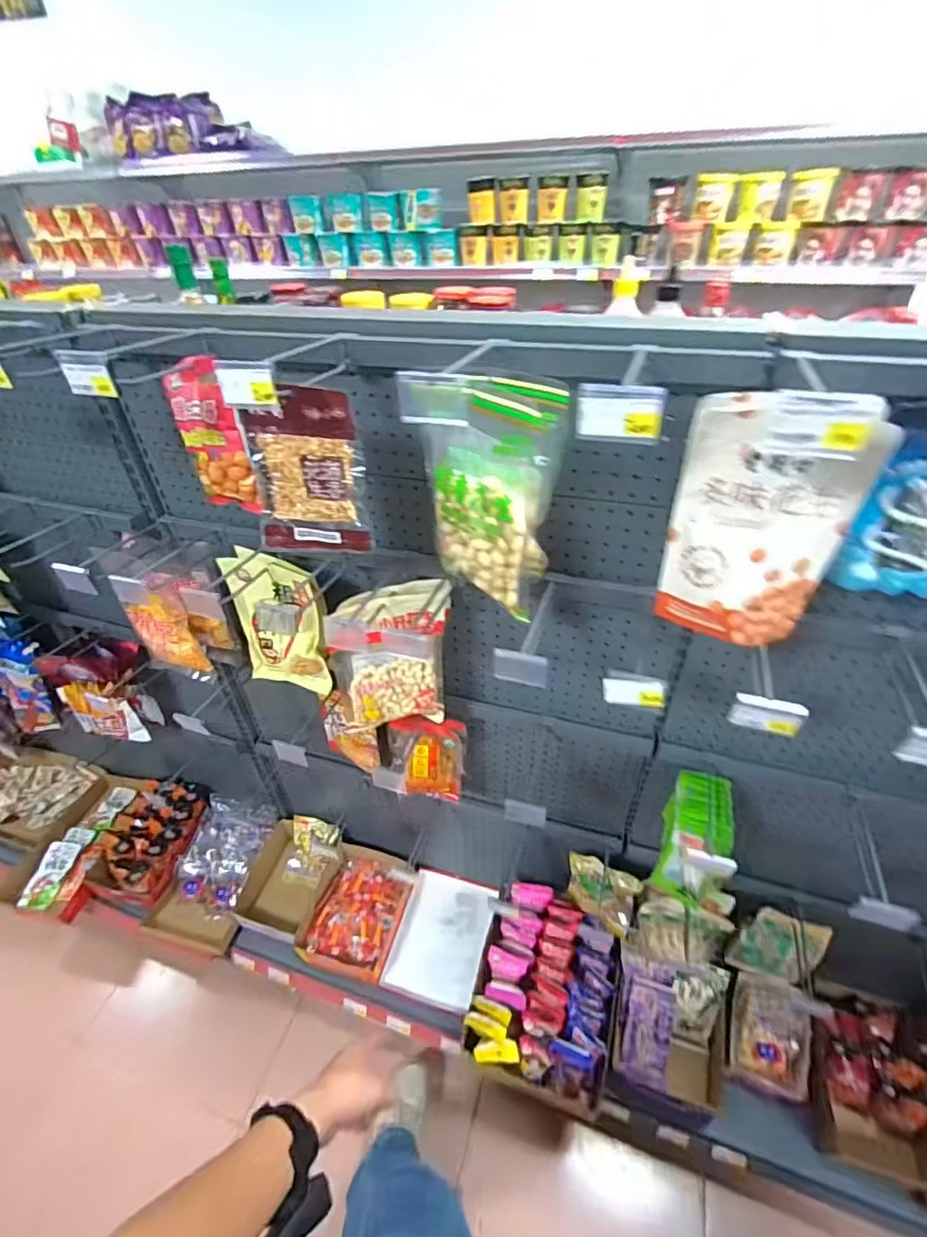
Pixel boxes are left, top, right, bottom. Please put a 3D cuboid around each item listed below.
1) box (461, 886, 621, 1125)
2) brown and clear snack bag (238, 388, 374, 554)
[{"bbox_3d":[0.188,0.836,1.212,0.296,0.133,0.363,12,41,17],"label":"box"},{"bbox_3d":[-0.185,-0.170,0.632,0.141,0.189,0.028,4,39,8],"label":"brown and clear snack bag"}]

